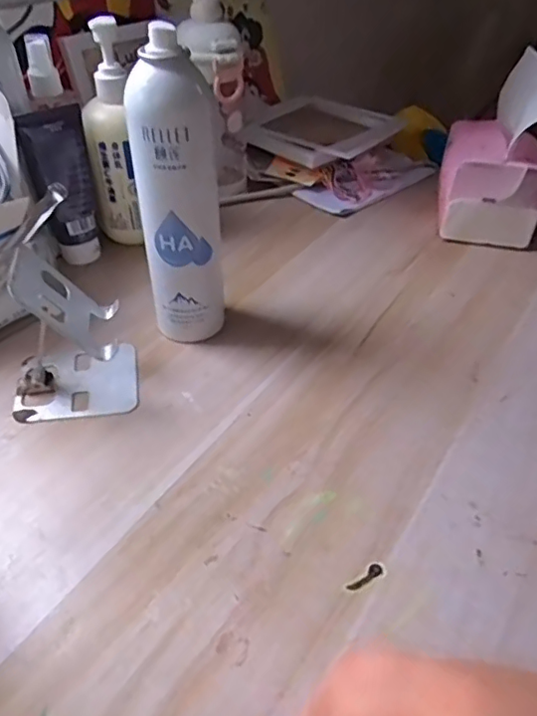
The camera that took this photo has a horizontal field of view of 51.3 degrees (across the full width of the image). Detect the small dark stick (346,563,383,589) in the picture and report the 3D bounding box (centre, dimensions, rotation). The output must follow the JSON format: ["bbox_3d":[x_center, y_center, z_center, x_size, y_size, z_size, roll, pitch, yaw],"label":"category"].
[{"bbox_3d":[0.057,0.127,0.324,0.024,0.004,0.007,-25,50,-26],"label":"small dark stick"}]

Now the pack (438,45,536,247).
[{"bbox_3d":[0.242,-0.221,0.589,0.098,0.152,0.136,10,44,8],"label":"pack"}]

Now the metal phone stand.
[{"bbox_3d":[-0.146,-0.020,0.399,0.088,0.108,0.070,-7,44,-10],"label":"metal phone stand"}]

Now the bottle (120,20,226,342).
[{"bbox_3d":[-0.064,-0.108,0.412,0.046,0.223,0.047,27,49,24],"label":"bottle"}]

